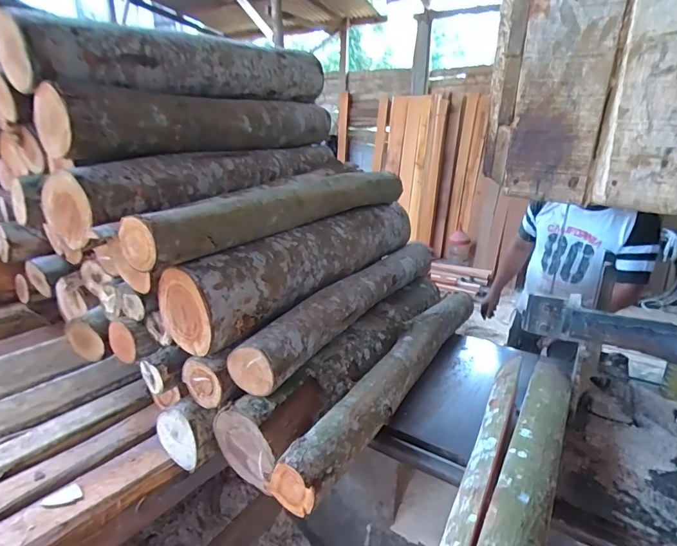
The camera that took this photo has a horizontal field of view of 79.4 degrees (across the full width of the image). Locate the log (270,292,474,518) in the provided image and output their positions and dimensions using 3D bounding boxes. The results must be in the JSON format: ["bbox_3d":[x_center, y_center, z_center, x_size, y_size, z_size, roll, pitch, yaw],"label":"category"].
[{"bbox_3d":[0.192,0.276,1.235,0.131,0.102,1.080,12,21,29],"label":"log"}]

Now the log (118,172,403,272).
[{"bbox_3d":[-0.120,-0.211,1.300,0.143,0.146,1.109,13,22,31],"label":"log"}]

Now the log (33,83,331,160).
[{"bbox_3d":[-0.375,-0.484,1.348,0.186,0.147,1.079,11,21,26],"label":"log"}]

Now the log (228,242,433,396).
[{"bbox_3d":[0.074,0.081,1.385,0.126,0.138,1.042,12,21,30],"label":"log"}]

